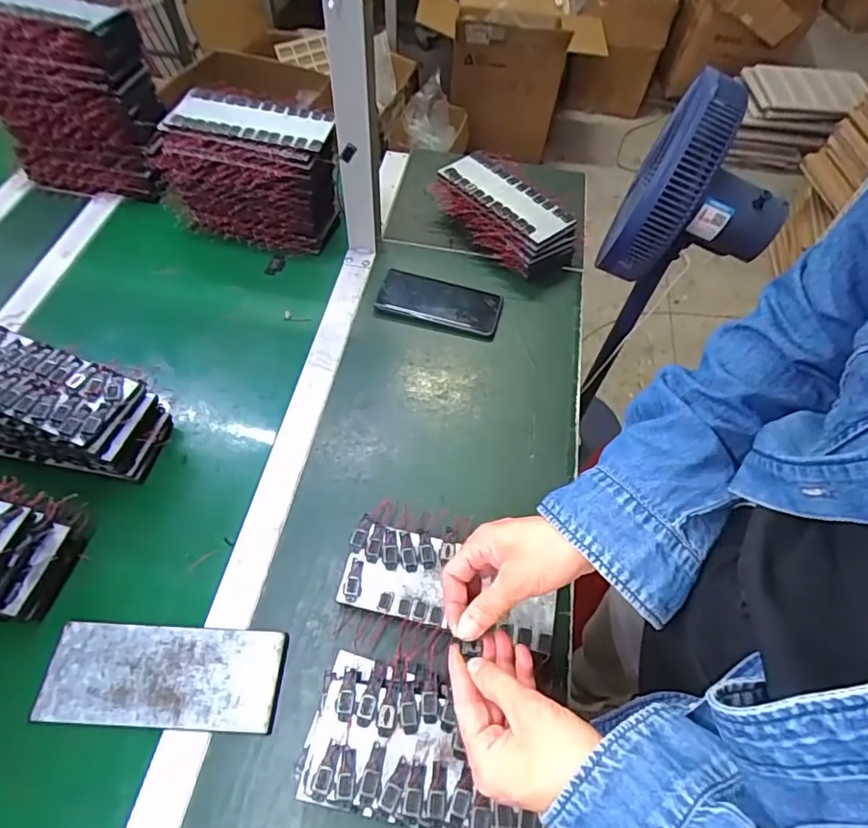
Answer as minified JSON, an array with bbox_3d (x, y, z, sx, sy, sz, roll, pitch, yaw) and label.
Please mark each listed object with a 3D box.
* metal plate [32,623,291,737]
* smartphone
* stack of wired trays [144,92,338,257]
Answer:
[{"bbox_3d":[-0.237,0.230,0.480,0.200,0.011,0.082,4,57,-2],"label":"metal plate"},{"bbox_3d":[0.008,-0.153,0.735,0.164,0.010,0.074,15,58,5],"label":"smartphone"},{"bbox_3d":[-0.245,-0.326,0.745,0.227,0.156,0.099,14,58,4],"label":"stack of wired trays"}]

